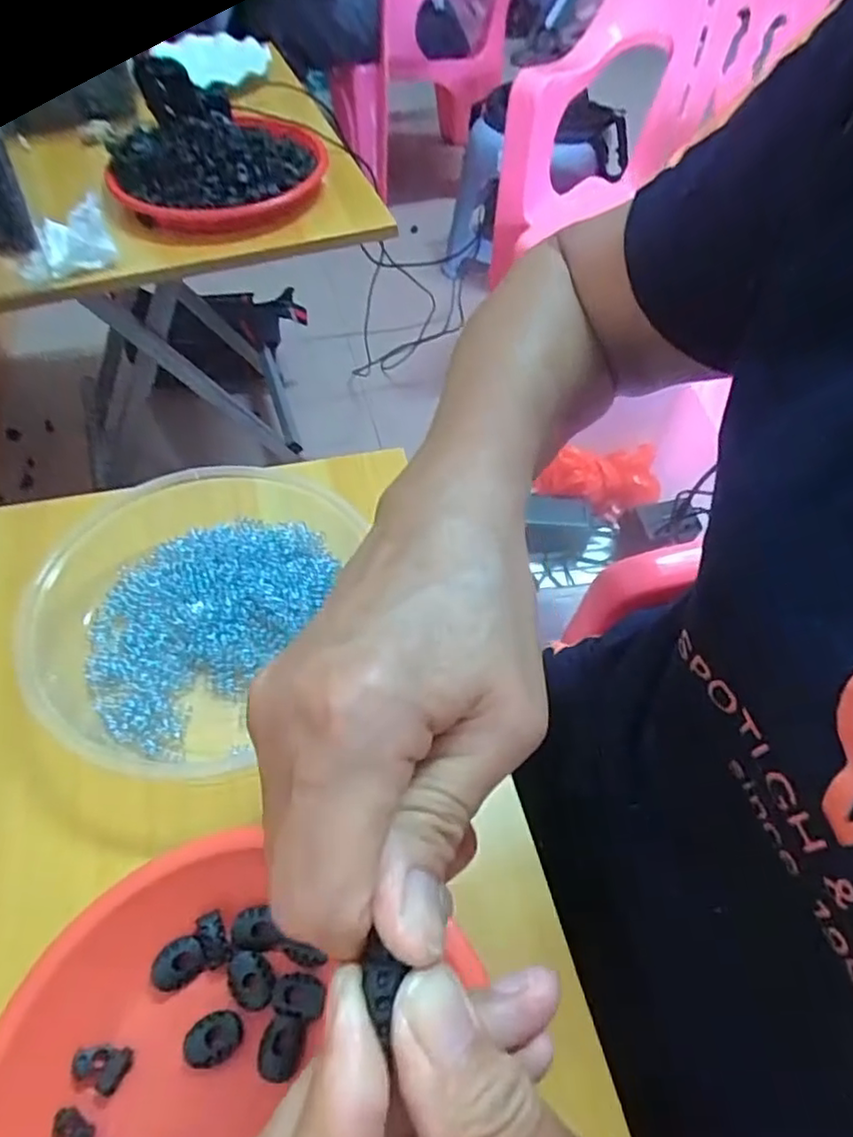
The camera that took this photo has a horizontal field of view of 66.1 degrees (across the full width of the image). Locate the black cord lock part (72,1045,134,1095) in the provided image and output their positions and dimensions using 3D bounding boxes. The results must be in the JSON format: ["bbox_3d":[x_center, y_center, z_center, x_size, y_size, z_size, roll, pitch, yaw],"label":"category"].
[{"bbox_3d":[-0.127,0.195,0.258,0.019,0.006,0.015,22,57,13],"label":"black cord lock part"}]

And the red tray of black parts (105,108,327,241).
[{"bbox_3d":[-0.239,-0.473,0.762,0.231,0.068,0.242,-3,55,-4],"label":"red tray of black parts"}]

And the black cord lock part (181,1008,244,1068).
[{"bbox_3d":[-0.085,0.188,0.263,0.022,0.005,0.017,-19,58,-15],"label":"black cord lock part"}]

